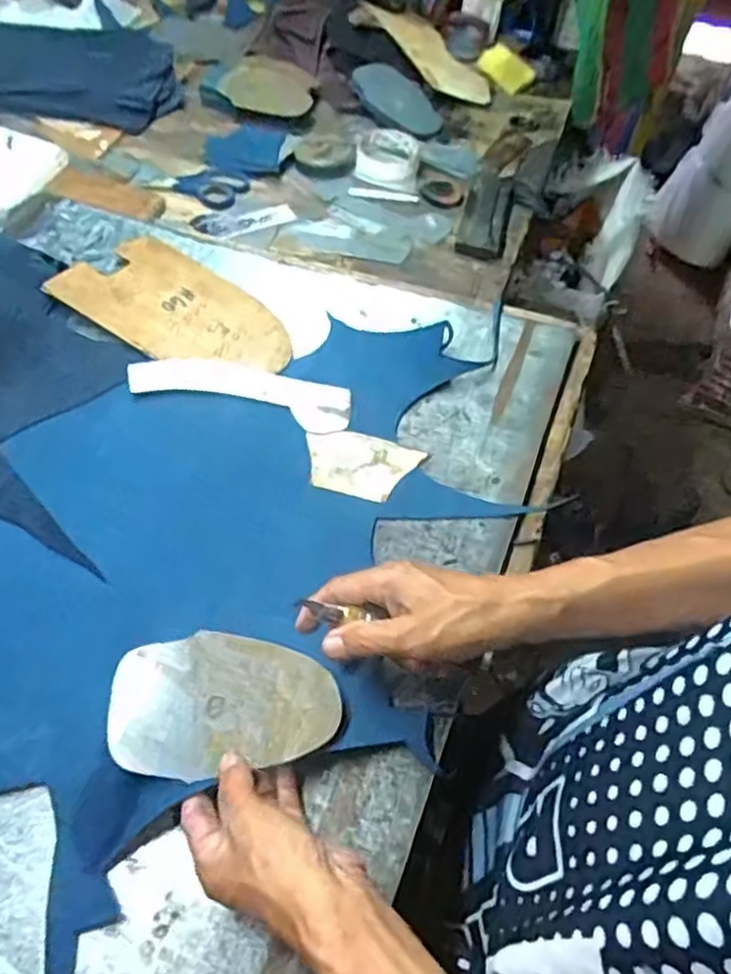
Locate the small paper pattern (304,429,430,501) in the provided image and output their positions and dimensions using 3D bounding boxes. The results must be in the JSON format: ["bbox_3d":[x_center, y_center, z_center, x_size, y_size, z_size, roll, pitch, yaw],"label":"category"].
[{"bbox_3d":[-0.005,-0.022,0.625,0.100,0.004,0.066,18,57,4],"label":"small paper pattern"}]

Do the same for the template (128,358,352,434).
[{"bbox_3d":[-0.118,-0.094,0.663,0.207,0.008,0.057,15,62,2],"label":"template"}]

